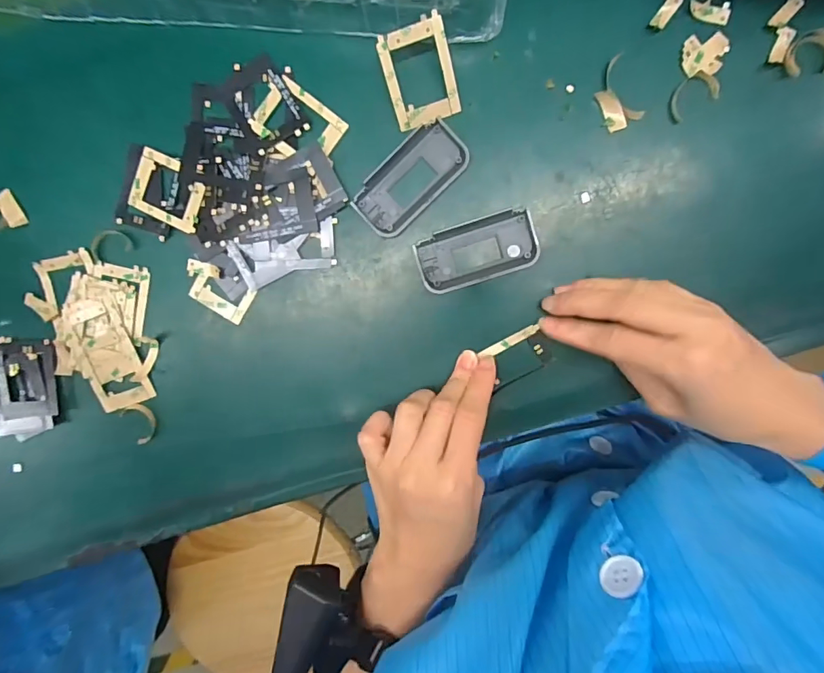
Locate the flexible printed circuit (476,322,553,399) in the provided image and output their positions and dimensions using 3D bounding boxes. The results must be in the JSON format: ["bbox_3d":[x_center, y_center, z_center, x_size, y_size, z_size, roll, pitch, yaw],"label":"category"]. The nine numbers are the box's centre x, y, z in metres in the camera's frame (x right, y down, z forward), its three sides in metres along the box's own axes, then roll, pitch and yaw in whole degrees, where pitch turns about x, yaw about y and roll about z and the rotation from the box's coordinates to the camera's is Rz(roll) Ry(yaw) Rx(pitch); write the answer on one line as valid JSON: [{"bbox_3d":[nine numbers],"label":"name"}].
[{"bbox_3d":[0.069,0.014,0.313,0.044,0.007,0.030,-29,102,7],"label":"flexible printed circuit"}]

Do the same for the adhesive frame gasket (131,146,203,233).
[{"bbox_3d":[-0.158,-0.095,0.307,0.052,0.004,0.039,25,100,9],"label":"adhesive frame gasket"}]

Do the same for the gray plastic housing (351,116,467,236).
[{"bbox_3d":[-0.001,-0.099,0.300,0.076,0.006,0.038,-44,94,8],"label":"gray plastic housing"}]

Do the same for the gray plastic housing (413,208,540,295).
[{"bbox_3d":[0.041,-0.054,0.303,0.075,0.010,0.038,-17,97,5],"label":"gray plastic housing"}]

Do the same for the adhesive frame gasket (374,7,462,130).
[{"bbox_3d":[0.005,-0.156,0.282,0.040,0.005,0.054,-15,123,6],"label":"adhesive frame gasket"}]

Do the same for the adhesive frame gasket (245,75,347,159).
[{"bbox_3d":[-0.074,-0.133,0.301,0.053,0.004,0.045,36,92,-2],"label":"adhesive frame gasket"}]

